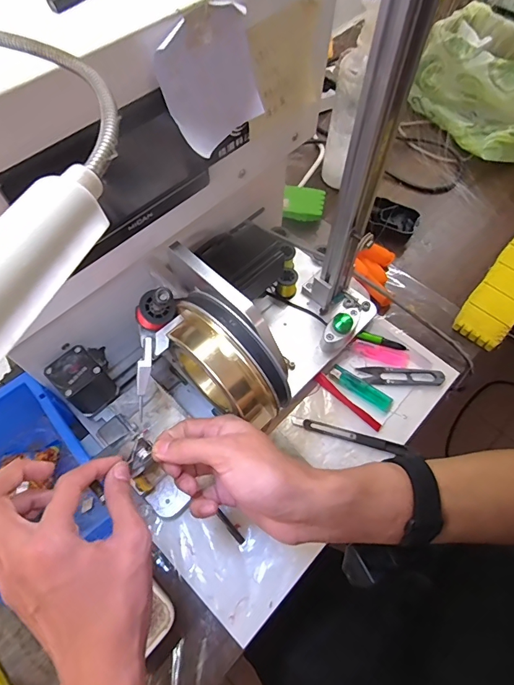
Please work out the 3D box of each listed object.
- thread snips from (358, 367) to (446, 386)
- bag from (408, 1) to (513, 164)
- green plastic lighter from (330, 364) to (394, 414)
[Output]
[{"bbox_3d":[0.176,0.041,0.498,0.099,0.013,0.022,6,62,3],"label":"thread snips"},{"bbox_3d":[0.398,-0.417,0.672,0.209,0.106,0.272,-28,66,-14],"label":"bag"},{"bbox_3d":[0.124,0.052,0.487,0.079,0.008,0.023,33,67,16],"label":"green plastic lighter"}]

